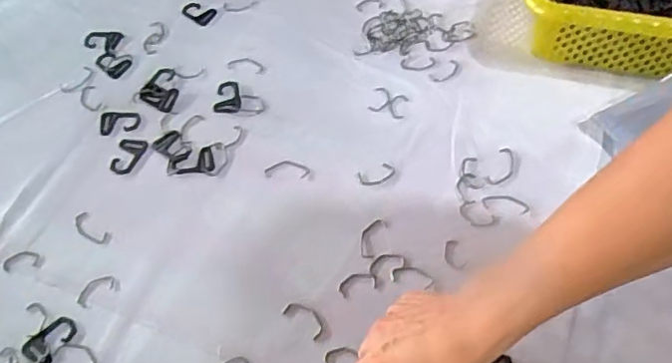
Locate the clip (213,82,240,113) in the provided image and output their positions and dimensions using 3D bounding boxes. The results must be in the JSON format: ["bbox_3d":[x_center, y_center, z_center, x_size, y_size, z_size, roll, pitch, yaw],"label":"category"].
[{"bbox_3d":[-0.116,-0.093,0.608,0.028,0.004,0.044,2,57,4],"label":"clip"}]

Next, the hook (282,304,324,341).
[{"bbox_3d":[-0.025,0.115,0.473,0.039,0.004,0.019,35,65,22],"label":"hook"}]

